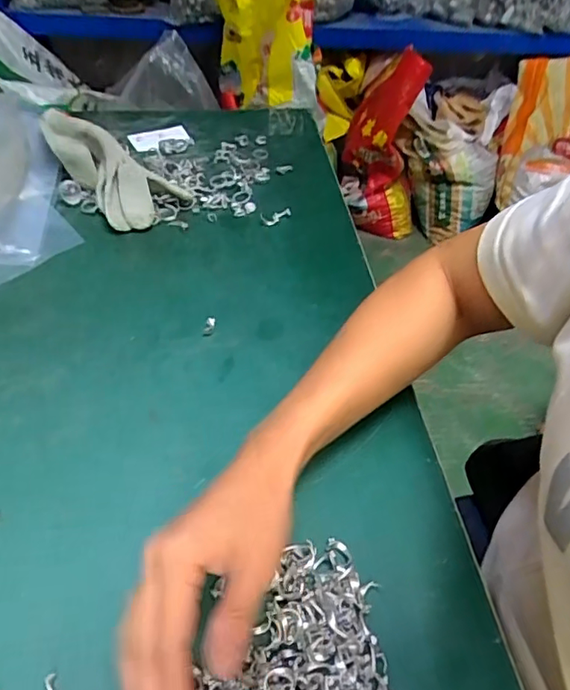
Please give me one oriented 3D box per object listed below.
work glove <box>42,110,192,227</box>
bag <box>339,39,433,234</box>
[{"bbox_3d":[-0.198,-0.200,0.591,0.170,0.053,0.095,43,53,0],"label":"work glove"},{"bbox_3d":[0.318,-0.588,1.684,0.259,0.559,0.173,9,46,2],"label":"bag"}]

